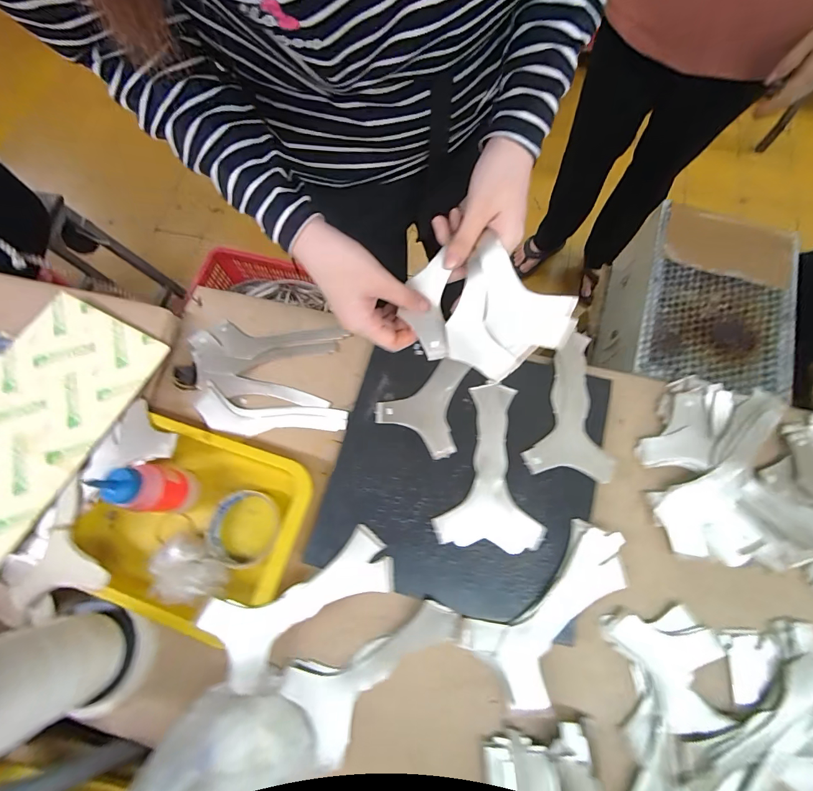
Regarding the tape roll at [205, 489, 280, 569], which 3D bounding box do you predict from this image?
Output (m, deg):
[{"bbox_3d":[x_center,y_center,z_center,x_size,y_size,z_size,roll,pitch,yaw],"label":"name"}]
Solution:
[{"bbox_3d":[-0.188,0.154,0.445,0.083,0.029,0.084,0,72,1],"label":"tape roll"}]

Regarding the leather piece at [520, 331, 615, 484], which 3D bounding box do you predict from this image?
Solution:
[{"bbox_3d":[0.213,0.015,0.465,0.094,0.006,0.183,21,74,10],"label":"leather piece"}]

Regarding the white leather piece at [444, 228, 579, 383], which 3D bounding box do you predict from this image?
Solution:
[{"bbox_3d":[0.090,-0.067,0.354,0.108,0.012,0.101,29,104,-18],"label":"white leather piece"}]

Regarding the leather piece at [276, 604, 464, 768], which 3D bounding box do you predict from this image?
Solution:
[{"bbox_3d":[-0.033,0.281,0.403,0.184,0.033,0.093,-35,74,-10],"label":"leather piece"}]

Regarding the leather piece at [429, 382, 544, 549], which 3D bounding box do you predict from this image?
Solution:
[{"bbox_3d":[0.100,0.078,0.451,0.111,0.009,0.188,6,72,4],"label":"leather piece"}]

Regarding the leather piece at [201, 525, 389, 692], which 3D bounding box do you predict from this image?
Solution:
[{"bbox_3d":[-0.107,0.213,0.402,0.186,0.020,0.086,-30,73,-8],"label":"leather piece"}]

